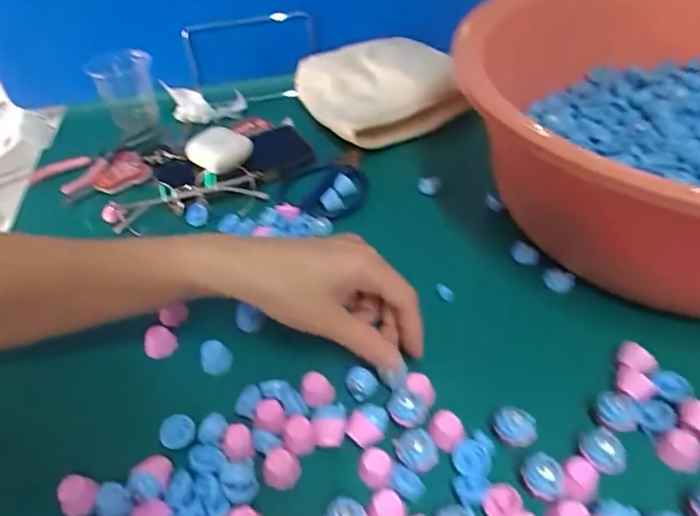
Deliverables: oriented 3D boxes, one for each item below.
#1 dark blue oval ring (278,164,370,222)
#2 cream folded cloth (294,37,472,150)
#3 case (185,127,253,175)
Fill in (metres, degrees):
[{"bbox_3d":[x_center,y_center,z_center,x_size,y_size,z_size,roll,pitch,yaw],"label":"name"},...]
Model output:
[{"bbox_3d":[-0.024,-0.061,0.488,0.082,0.016,0.081,-8,42,-5],"label":"dark blue oval ring"},{"bbox_3d":[0.027,-0.174,0.562,0.140,0.064,0.133,-16,44,-14],"label":"cream folded cloth"},{"bbox_3d":[-0.124,-0.101,0.508,0.059,0.037,0.030,-16,44,-14],"label":"case"}]

